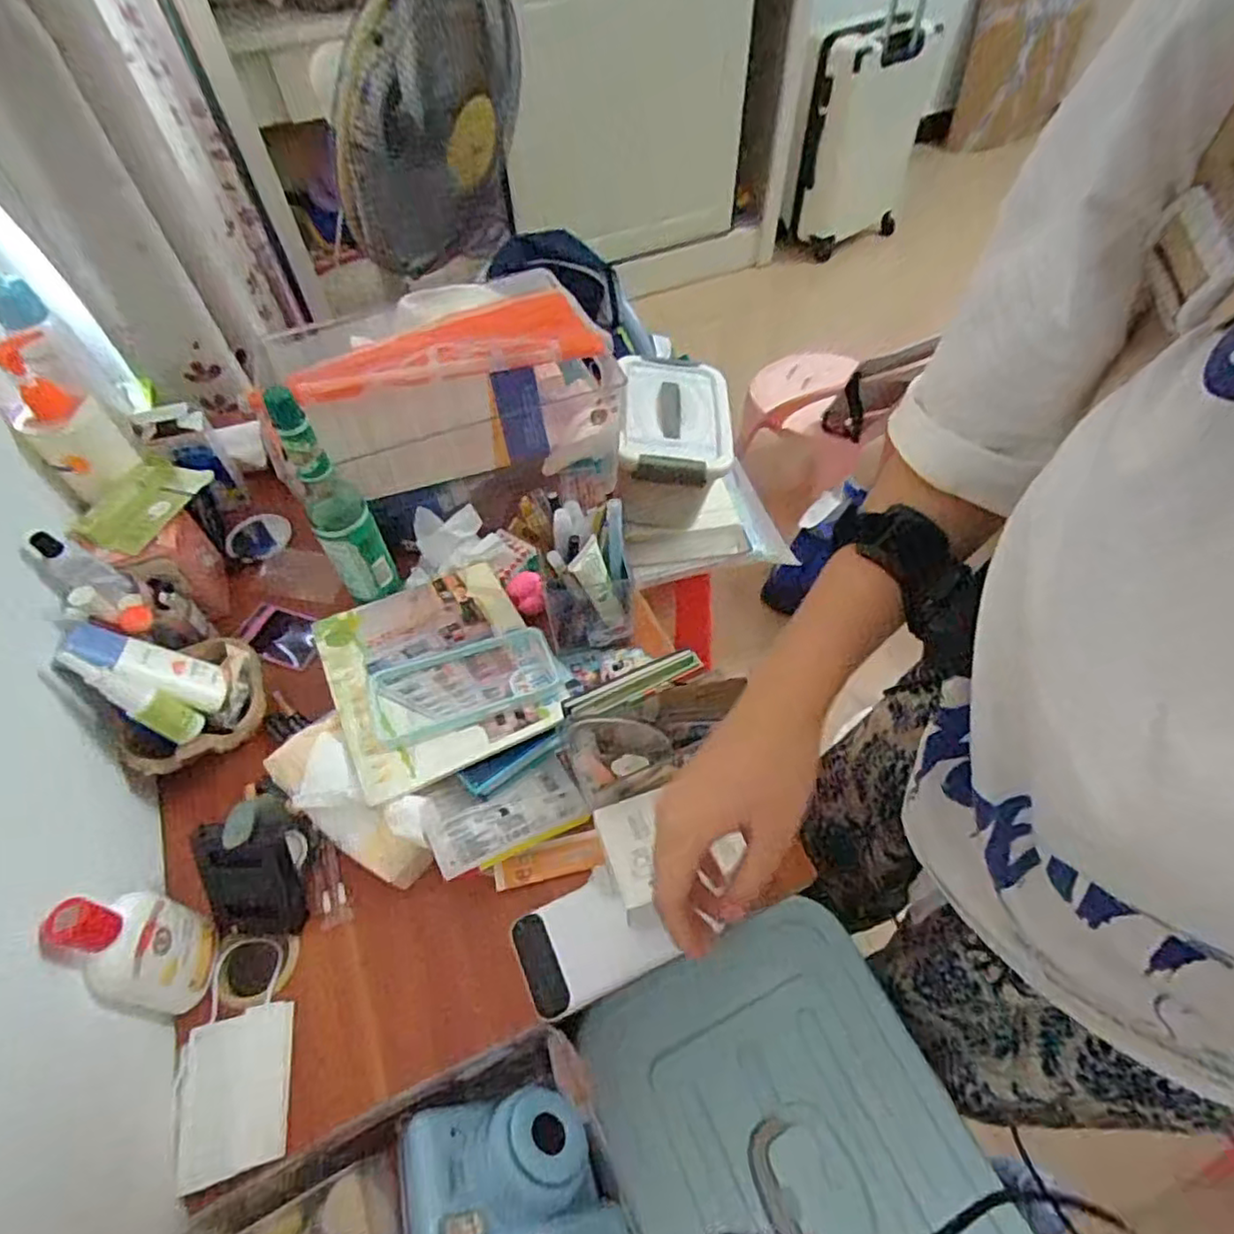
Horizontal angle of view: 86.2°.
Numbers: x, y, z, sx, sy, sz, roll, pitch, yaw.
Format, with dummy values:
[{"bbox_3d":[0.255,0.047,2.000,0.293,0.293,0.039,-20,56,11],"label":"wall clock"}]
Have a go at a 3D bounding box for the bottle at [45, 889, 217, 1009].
[{"bbox_3d":[-0.296,0.205,0.408,0.038,0.119,0.057,-8,48,19],"label":"bottle"}]

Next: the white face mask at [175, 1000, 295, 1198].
[{"bbox_3d":[-0.236,0.293,0.409,0.063,0.010,0.085,-11,55,-7],"label":"white face mask"}]

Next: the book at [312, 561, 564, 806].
[{"bbox_3d":[-0.151,0.038,0.548,0.160,0.018,0.201,-22,47,-17],"label":"book"}]

